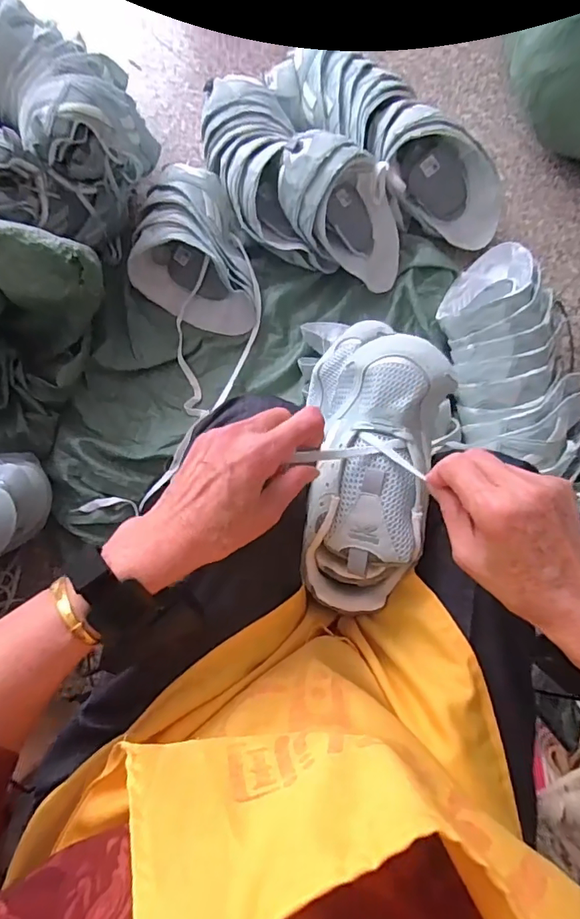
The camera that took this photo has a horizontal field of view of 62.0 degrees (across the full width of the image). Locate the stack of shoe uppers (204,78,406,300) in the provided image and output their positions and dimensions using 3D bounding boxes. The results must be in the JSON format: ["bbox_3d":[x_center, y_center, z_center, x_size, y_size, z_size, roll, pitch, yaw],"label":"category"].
[{"bbox_3d":[0.007,-0.483,0.853,0.454,0.176,0.225,42,81,7],"label":"stack of shoe uppers"}]

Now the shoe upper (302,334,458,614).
[{"bbox_3d":[0.074,0.004,0.416,0.095,0.068,0.250,12,85,1],"label":"shoe upper"}]

